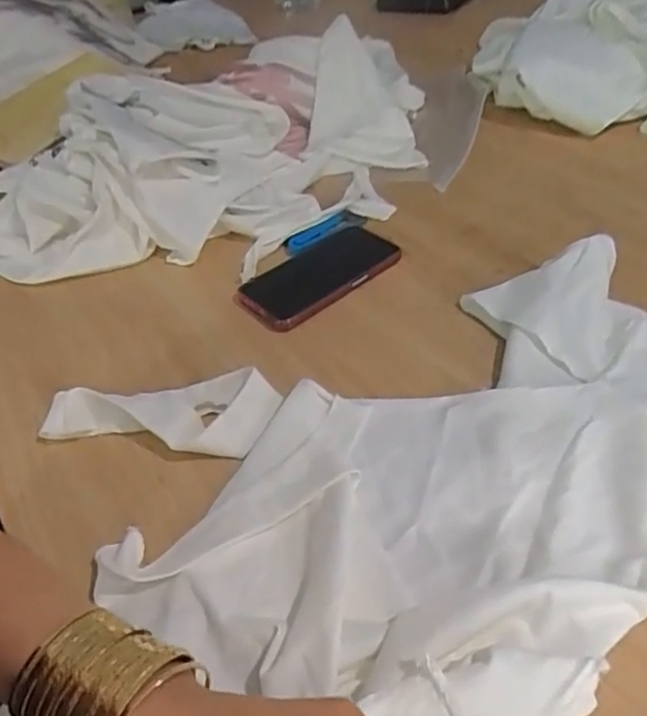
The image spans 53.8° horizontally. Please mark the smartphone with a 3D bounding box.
[{"bbox_3d":[-0.005,-0.085,0.640,0.162,0.010,0.088,-33,51,-25],"label":"smartphone"}]

